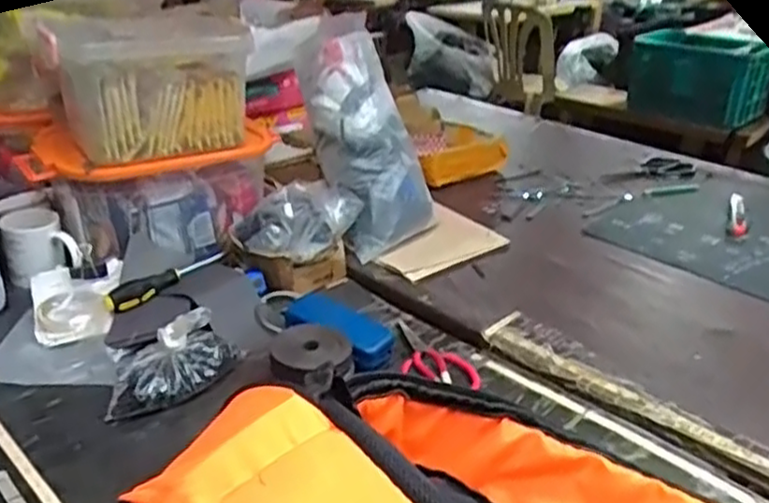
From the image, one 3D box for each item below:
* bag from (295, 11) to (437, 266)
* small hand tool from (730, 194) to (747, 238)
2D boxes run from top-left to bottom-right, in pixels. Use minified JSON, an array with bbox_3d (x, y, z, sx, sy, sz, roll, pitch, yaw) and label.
[{"bbox_3d":[-0.042,-0.190,1.182,0.149,0.379,0.113,-20,3,-36],"label":"bag"},{"bbox_3d":[0.657,-0.070,1.321,0.029,0.009,0.208,13,29,21],"label":"small hand tool"}]

